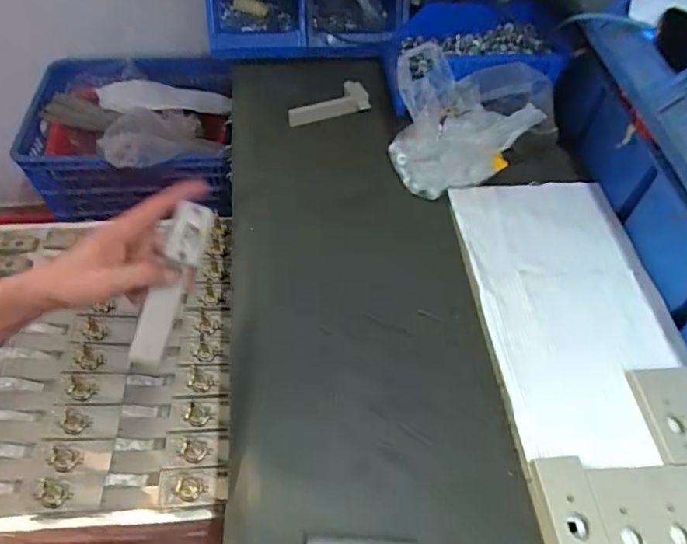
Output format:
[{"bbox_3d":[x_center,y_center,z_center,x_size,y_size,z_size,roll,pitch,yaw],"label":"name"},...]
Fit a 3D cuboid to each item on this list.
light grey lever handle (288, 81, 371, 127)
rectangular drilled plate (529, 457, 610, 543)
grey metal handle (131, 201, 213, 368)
[{"bbox_3d":[-0.024,-0.252,0.756,0.122,0.035,0.030,-12,54,-11],"label":"light grey lever handle"},{"bbox_3d":[0.191,0.206,0.427,0.044,0.016,0.091,-3,53,-4],"label":"rectangular drilled plate"},{"bbox_3d":[-0.160,0.014,0.470,0.040,0.022,0.158,24,98,18],"label":"grey metal handle"}]

